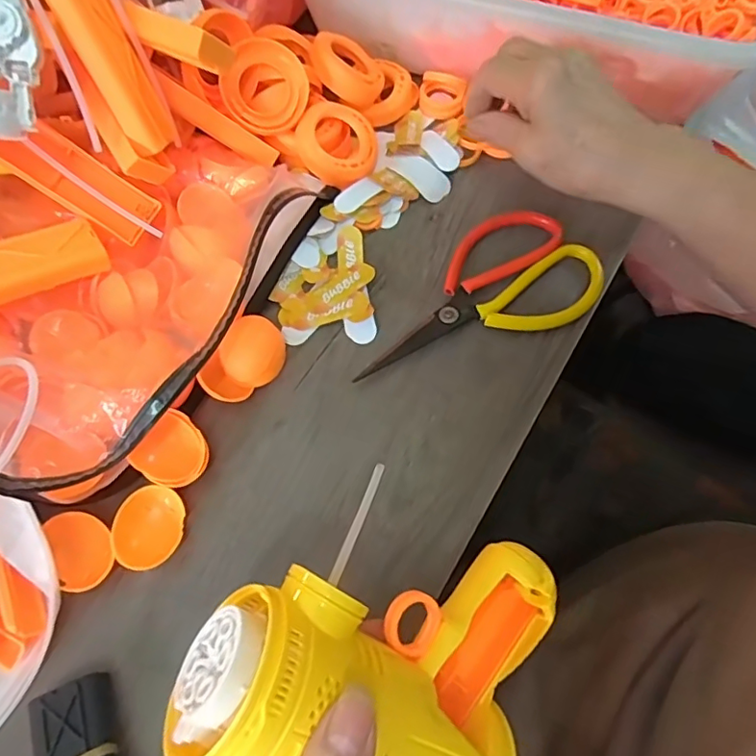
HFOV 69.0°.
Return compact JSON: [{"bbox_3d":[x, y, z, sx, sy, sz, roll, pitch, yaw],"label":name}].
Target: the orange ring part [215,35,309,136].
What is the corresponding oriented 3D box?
[{"bbox_3d":[-0.077,-0.196,0.377,0.056,0.018,0.056,-5,105,-18],"label":"orange ring part"}]

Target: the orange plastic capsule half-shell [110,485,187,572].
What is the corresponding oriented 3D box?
[{"bbox_3d":[-0.121,0.078,0.291,0.034,0.016,0.042,5,66,3],"label":"orange plastic capsule half-shell"}]

